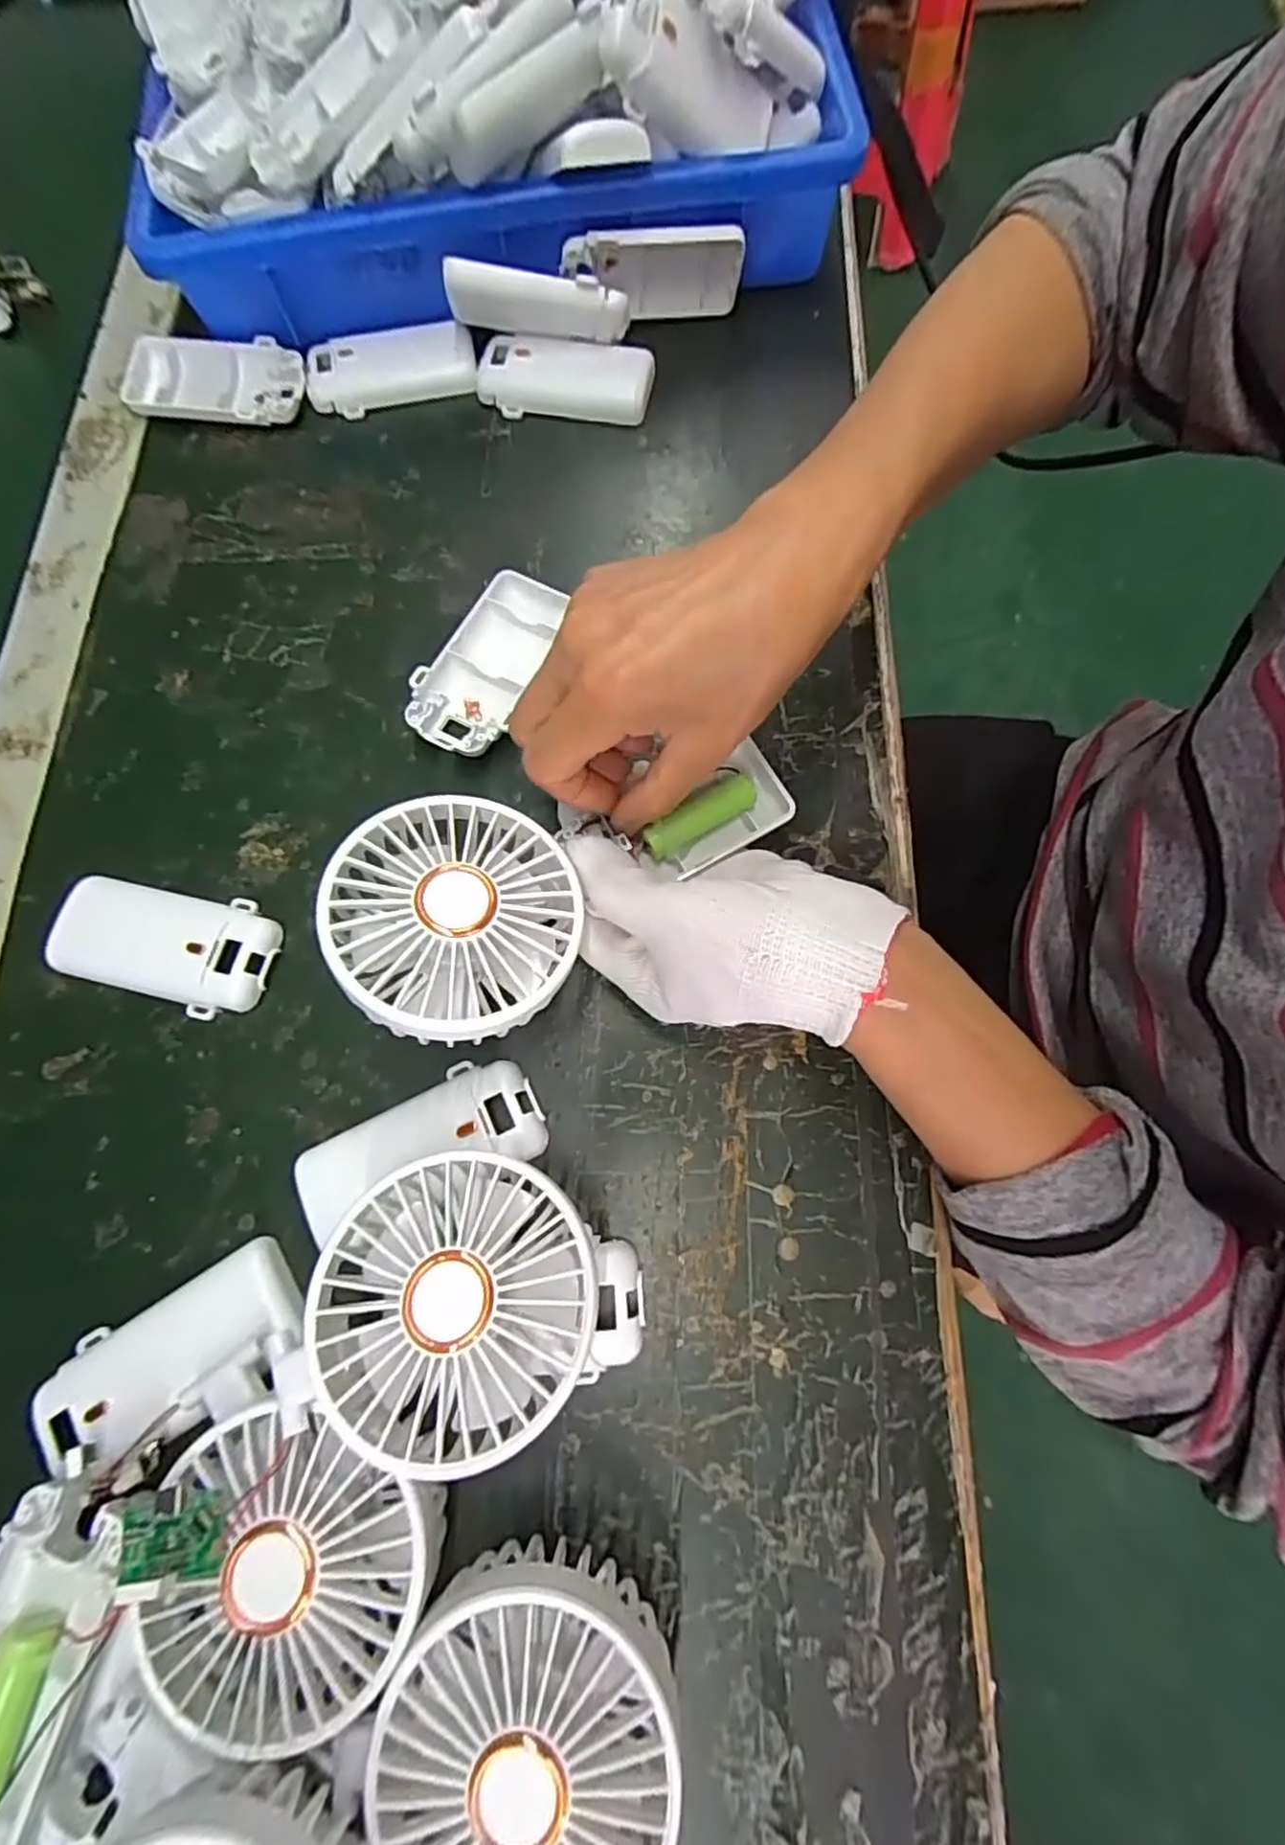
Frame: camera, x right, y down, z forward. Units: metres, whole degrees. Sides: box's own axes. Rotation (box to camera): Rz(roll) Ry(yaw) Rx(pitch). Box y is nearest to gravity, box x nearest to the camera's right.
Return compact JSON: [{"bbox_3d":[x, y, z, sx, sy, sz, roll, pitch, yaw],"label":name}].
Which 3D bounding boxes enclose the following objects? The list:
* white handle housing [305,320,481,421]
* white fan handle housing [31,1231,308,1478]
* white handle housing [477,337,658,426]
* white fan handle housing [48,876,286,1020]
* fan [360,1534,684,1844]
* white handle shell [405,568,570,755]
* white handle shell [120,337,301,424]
[{"bbox_3d":[-0.138,-0.306,0.383,0.091,0.014,0.042,-7,74,-1],"label":"white handle housing"},{"bbox_3d":[-0.167,0.159,0.251,0.097,0.018,0.051,-32,48,-8],"label":"white fan handle housing"},{"bbox_3d":[-0.042,-0.292,0.374,0.094,0.015,0.041,6,74,3],"label":"white handle housing"},{"bbox_3d":[-0.207,0.007,0.299,0.097,0.016,0.050,16,75,6],"label":"white fan handle housing"},{"bbox_3d":[-0.033,0.241,0.210,0.082,0.046,0.084,0,74,1],"label":"fan"},{"bbox_3d":[-0.074,-0.122,0.331,0.047,0.017,0.094,18,75,6],"label":"white handle shell"},{"bbox_3d":[-0.233,-0.298,0.383,0.094,0.013,0.047,7,75,3],"label":"white handle shell"}]

